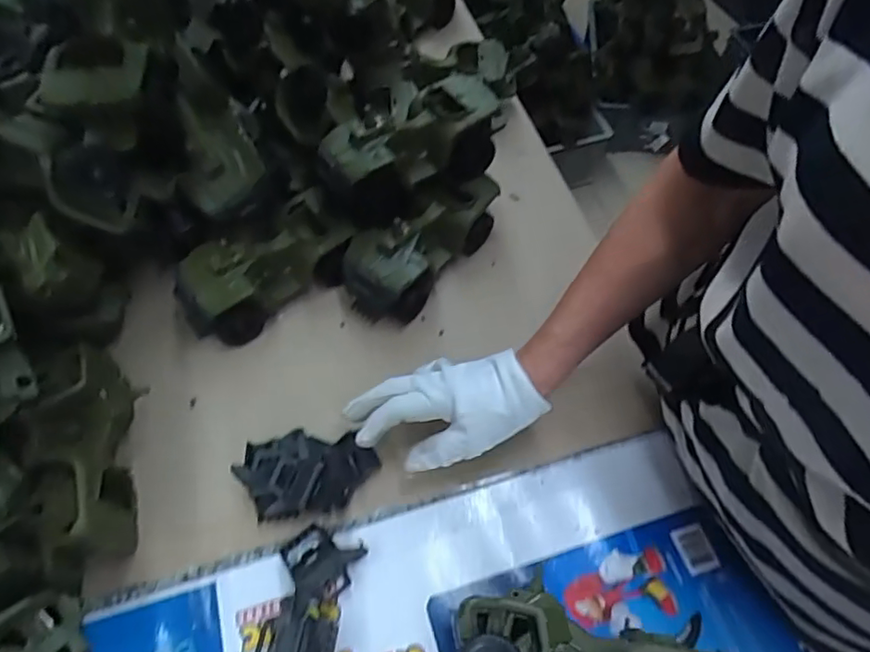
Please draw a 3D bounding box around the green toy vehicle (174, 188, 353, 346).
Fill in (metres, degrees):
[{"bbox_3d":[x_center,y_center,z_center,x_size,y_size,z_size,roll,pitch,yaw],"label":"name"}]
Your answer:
[{"bbox_3d":[-0.170,-0.054,0.573,0.162,0.076,0.079,-34,64,-18],"label":"green toy vehicle"}]

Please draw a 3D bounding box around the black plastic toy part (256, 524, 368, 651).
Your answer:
[{"bbox_3d":[-0.096,0.221,0.438,0.061,0.026,0.126,7,59,5],"label":"black plastic toy part"}]

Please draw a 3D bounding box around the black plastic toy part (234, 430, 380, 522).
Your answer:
[{"bbox_3d":[-0.107,0.119,0.490,0.115,0.043,0.075,-11,59,-6],"label":"black plastic toy part"}]

